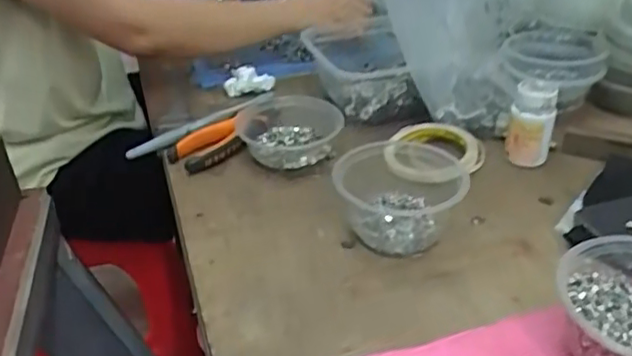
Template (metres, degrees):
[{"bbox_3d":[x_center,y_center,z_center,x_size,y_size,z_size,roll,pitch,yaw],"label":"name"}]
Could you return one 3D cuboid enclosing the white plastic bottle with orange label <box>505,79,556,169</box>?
[{"bbox_3d":[0.225,-0.059,0.633,0.044,0.076,0.045,8,34,14],"label":"white plastic bottle with orange label"}]

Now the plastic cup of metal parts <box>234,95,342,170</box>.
[{"bbox_3d":[-0.029,-0.051,0.675,0.113,0.038,0.102,-6,33,-7],"label":"plastic cup of metal parts"}]

